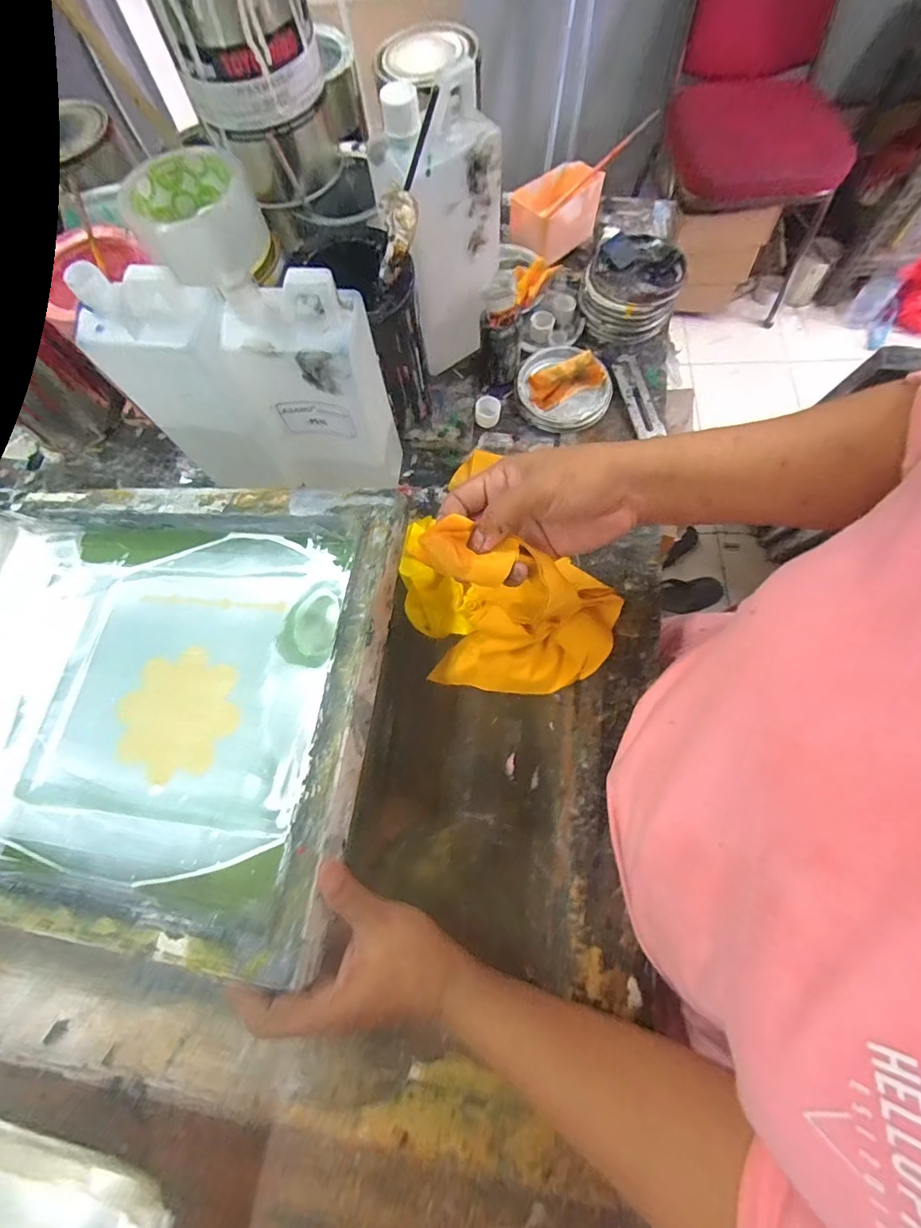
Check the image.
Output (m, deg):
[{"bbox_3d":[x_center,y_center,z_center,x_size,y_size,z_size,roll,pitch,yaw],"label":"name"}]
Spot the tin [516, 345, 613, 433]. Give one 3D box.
[{"bbox_3d":[0.111,-0.242,0.520,0.097,0.026,0.097,-1,71,3],"label":"tin"}]

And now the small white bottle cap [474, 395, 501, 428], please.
[{"bbox_3d":[0.029,-0.219,0.515,0.027,0.017,0.027,-1,71,3],"label":"small white bottle cap"}]

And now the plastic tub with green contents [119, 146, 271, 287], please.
[{"bbox_3d":[-0.202,-0.303,0.375,0.093,0.047,0.093,-23,71,-5],"label":"plastic tub with green contents"}]

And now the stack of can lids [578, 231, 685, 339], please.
[{"bbox_3d":[0.191,-0.364,0.539,0.101,0.045,0.107,28,75,12],"label":"stack of can lids"}]

